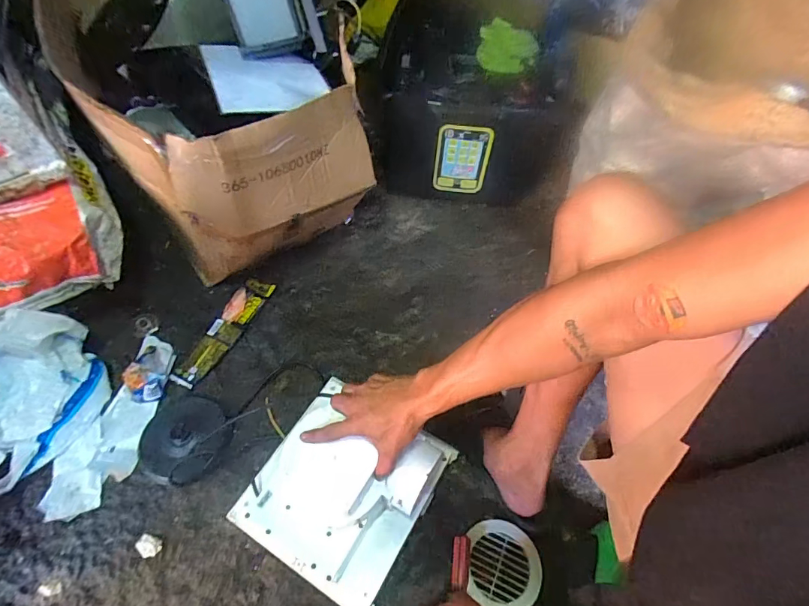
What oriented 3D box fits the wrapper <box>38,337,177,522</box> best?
[{"bbox_3d":[-0.491,0.204,0.749,0.110,0.057,0.315,14,53,10],"label":"wrapper"}]

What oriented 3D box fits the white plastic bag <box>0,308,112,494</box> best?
[{"bbox_3d":[-0.651,0.151,0.720,0.212,0.162,0.277,14,54,11],"label":"white plastic bag"}]

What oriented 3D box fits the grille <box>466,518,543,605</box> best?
[{"bbox_3d":[0.145,0.385,0.633,0.101,0.034,0.114,4,52,3],"label":"grille"}]

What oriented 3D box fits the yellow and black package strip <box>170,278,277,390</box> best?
[{"bbox_3d":[-0.363,0.052,0.888,0.061,0.029,0.267,17,54,13],"label":"yellow and black package strip"}]

